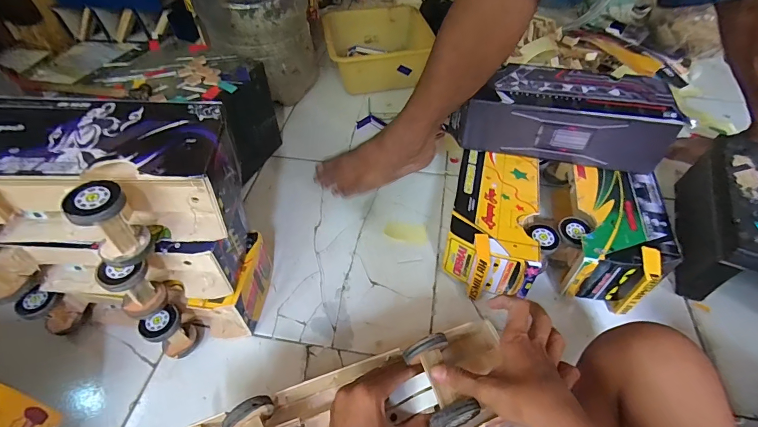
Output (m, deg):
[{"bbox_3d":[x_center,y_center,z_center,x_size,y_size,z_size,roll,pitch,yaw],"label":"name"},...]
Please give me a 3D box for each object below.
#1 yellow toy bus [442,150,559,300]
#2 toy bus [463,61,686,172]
[{"bbox_3d":[0.204,0.020,0.653,0.159,0.112,0.247,10,51,10],"label":"yellow toy bus"},{"bbox_3d":[0.317,-0.175,0.672,0.318,0.114,0.135,13,51,12],"label":"toy bus"}]

